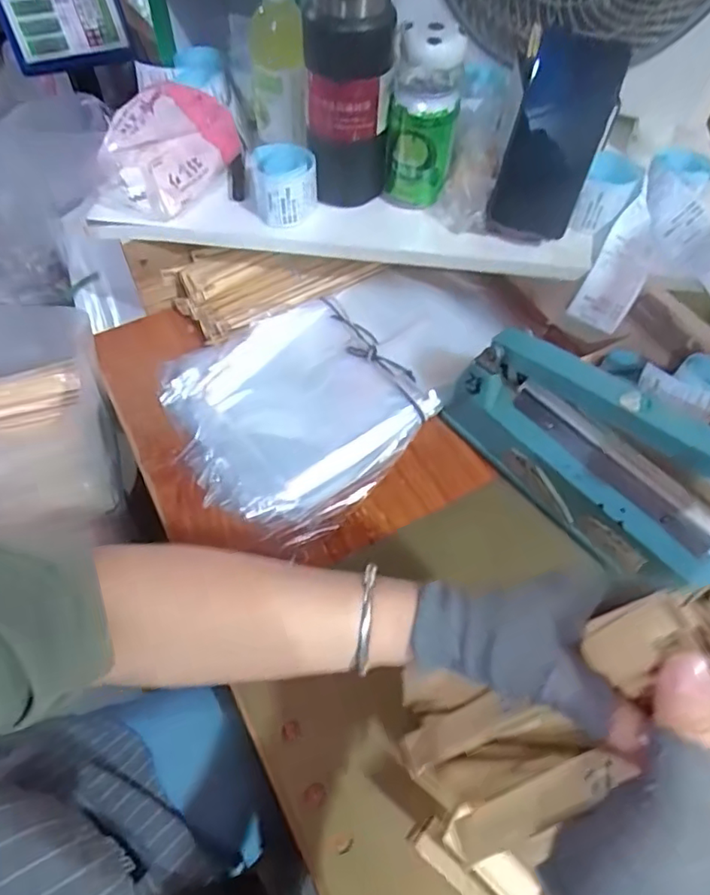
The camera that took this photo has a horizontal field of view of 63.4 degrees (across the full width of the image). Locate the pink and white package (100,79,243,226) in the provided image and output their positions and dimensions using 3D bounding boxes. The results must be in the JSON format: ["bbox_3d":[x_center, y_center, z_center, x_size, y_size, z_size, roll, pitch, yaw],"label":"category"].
[{"bbox_3d":[-0.191,-0.309,0.596,0.083,0.083,0.146,28,61,15],"label":"pink and white package"}]

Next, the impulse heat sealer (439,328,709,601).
[{"bbox_3d":[0.210,0.002,0.484,0.298,0.167,0.084,38,64,20],"label":"impulse heat sealer"}]

